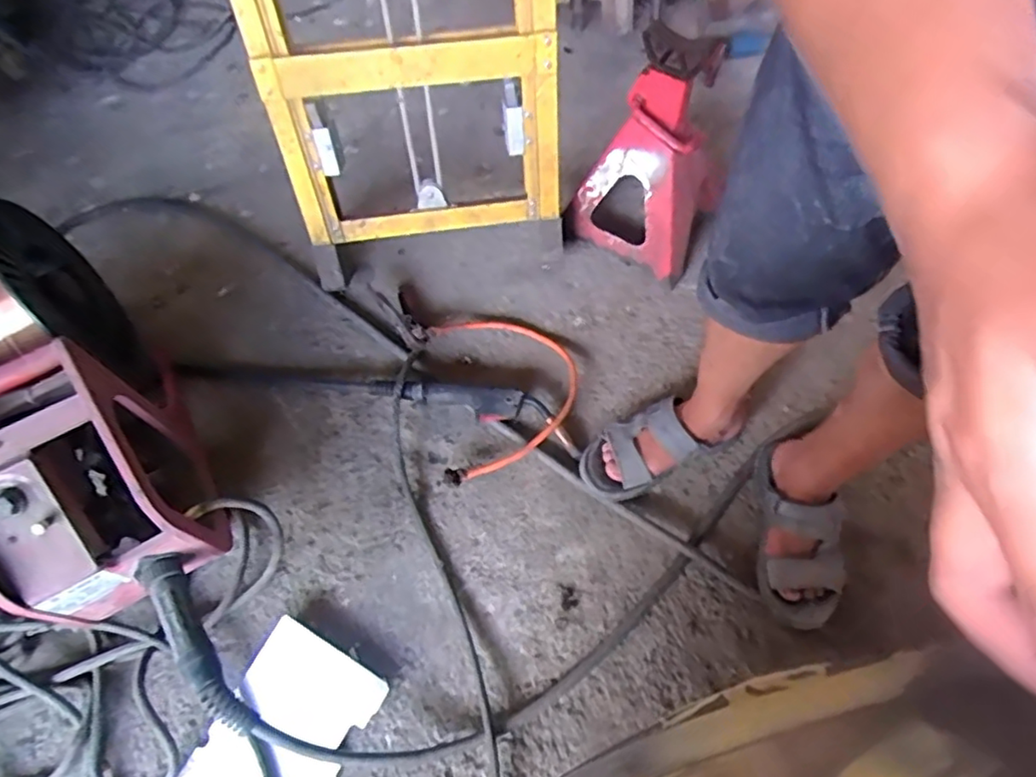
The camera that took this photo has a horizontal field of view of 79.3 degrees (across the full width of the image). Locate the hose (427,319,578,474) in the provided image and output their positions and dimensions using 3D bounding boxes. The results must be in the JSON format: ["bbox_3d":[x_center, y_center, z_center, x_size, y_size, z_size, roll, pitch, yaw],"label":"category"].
[{"bbox_3d":[-0.011,-0.012,0.987,0.210,0.054,0.284,-13,62,-5],"label":"hose"}]

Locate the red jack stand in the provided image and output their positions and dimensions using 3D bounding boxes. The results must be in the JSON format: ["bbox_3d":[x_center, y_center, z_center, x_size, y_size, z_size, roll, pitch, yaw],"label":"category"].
[{"bbox_3d":[0.214,-0.368,1.001,0.236,0.365,0.172,22,66,13],"label":"red jack stand"}]

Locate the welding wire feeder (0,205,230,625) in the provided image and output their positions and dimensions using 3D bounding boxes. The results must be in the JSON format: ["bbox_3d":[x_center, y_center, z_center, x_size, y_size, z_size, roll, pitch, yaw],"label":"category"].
[{"bbox_3d":[-0.598,0.032,0.824,0.209,0.293,0.495,-31,65,-13],"label":"welding wire feeder"}]

